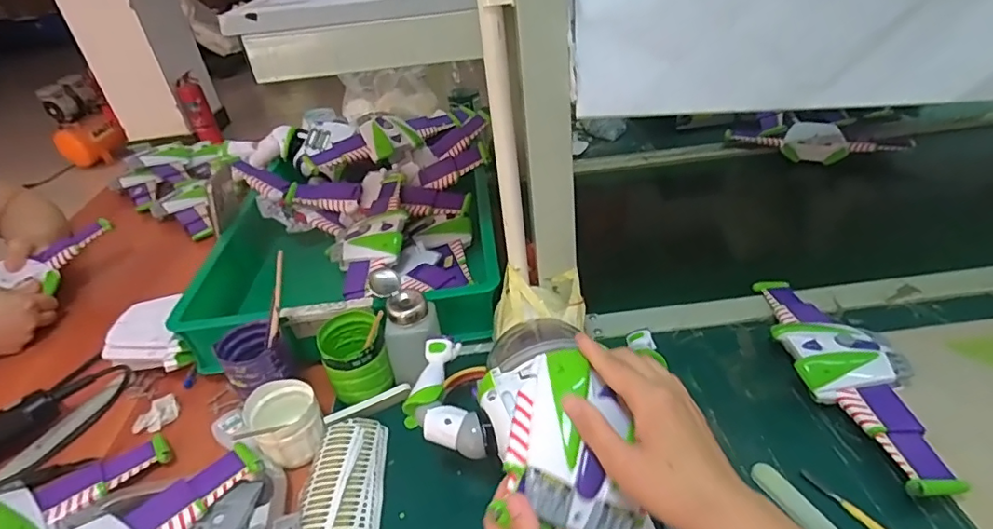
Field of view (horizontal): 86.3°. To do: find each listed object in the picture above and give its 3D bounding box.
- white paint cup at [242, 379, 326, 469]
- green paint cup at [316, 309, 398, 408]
[{"bbox_3d":[-0.205,0.152,0.517,0.061,0.058,0.063,-5,35,3],"label":"white paint cup"},{"bbox_3d":[-0.146,0.091,0.543,0.063,0.063,0.068,-20,37,-18],"label":"green paint cup"}]

